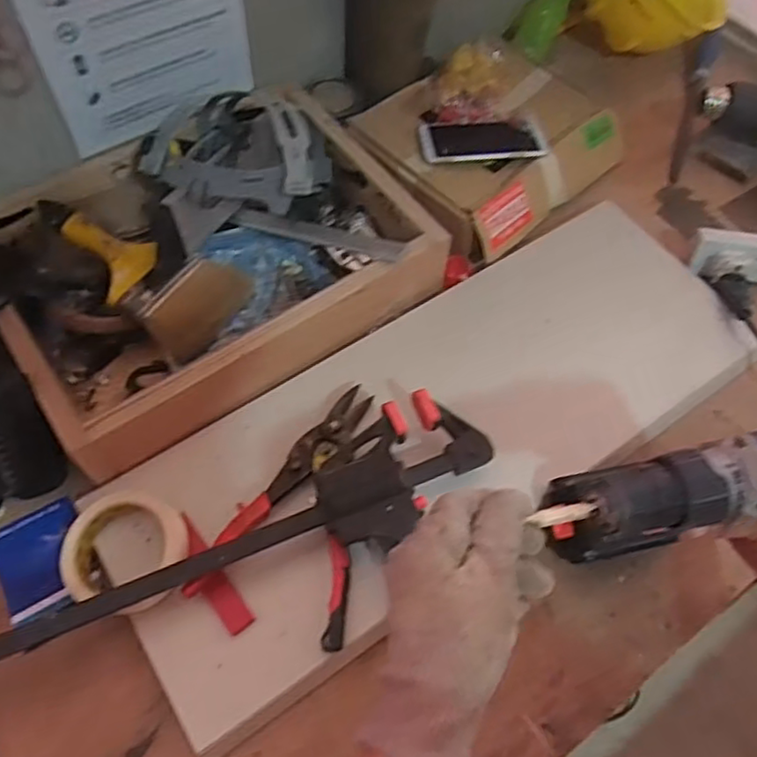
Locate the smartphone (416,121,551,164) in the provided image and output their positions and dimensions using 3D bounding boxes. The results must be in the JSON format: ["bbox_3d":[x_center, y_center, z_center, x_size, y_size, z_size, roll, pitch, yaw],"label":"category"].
[{"bbox_3d":[0.122,-0.281,0.766,0.142,0.015,0.057,-5,76,-2],"label":"smartphone"}]

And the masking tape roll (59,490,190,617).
[{"bbox_3d":[-0.216,0.146,0.556,0.103,0.026,0.094,1,61,-2],"label":"masking tape roll"}]

